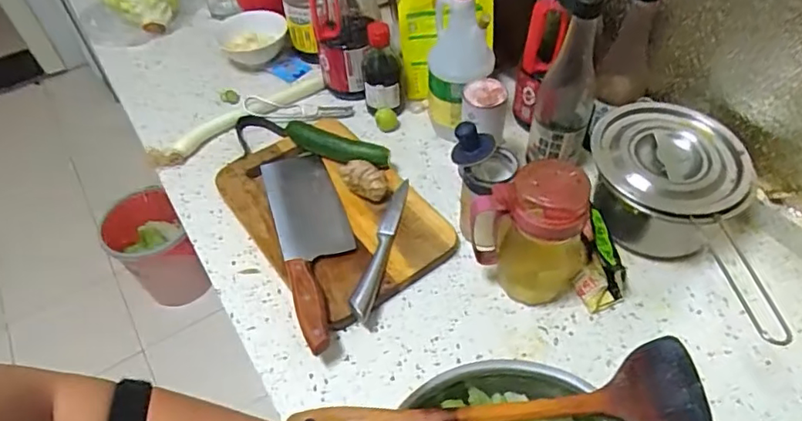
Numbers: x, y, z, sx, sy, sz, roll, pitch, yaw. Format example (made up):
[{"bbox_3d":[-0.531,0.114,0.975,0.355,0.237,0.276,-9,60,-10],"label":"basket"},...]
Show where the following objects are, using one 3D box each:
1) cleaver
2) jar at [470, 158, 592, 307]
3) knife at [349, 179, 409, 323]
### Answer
[{"bbox_3d":[-0.105,0.031,0.651,0.084,0.031,0.300,-16,51,-10],"label":"cleaver"},{"bbox_3d":[0.140,0.024,0.574,0.115,0.167,0.075,16,52,15],"label":"jar"},{"bbox_3d":[-0.021,0.038,0.648,0.023,0.015,0.205,10,51,11],"label":"knife"}]

